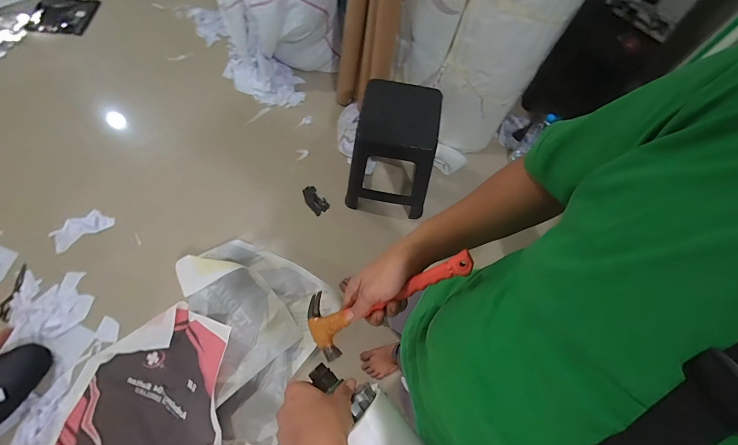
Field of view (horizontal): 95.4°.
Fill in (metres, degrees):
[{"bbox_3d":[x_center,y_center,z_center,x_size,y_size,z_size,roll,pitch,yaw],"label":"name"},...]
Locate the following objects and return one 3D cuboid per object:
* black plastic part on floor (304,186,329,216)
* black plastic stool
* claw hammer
[{"bbox_3d":[-0.260,-0.111,1.602,0.086,0.025,0.151,-40,74,-17],"label":"black plastic part on floor"},{"bbox_3d":[0.101,-0.284,1.404,0.326,0.489,0.305,11,67,2],"label":"black plastic stool"},{"bbox_3d":[0.019,0.108,0.461,0.268,0.031,0.092,-31,65,29],"label":"claw hammer"}]

